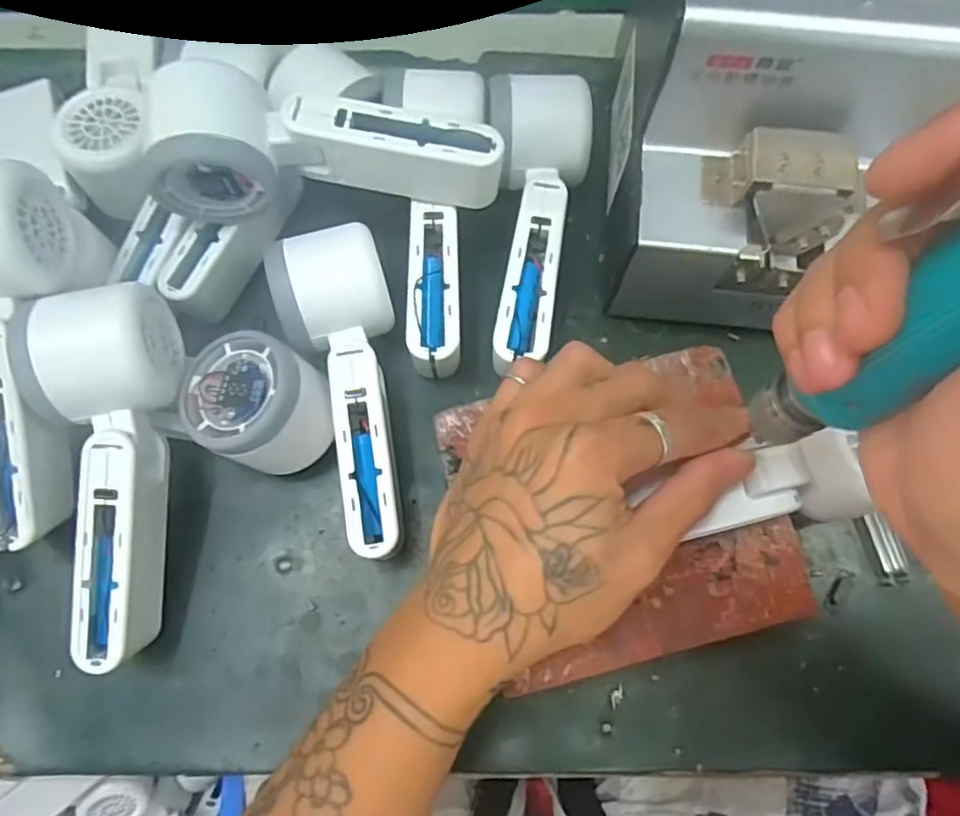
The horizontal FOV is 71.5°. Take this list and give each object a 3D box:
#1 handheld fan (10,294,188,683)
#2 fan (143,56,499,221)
[{"bbox_3d":[-0.165,0.028,0.297,0.052,0.049,0.160,-3,90,-2],"label":"handheld fan"},{"bbox_3d":[-0.073,-0.130,0.332,0.158,0.059,0.057,-3,72,-1],"label":"fan"}]

